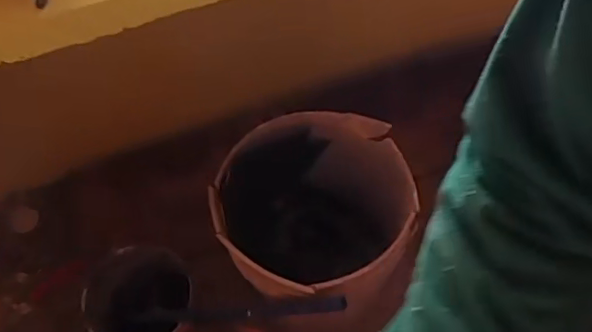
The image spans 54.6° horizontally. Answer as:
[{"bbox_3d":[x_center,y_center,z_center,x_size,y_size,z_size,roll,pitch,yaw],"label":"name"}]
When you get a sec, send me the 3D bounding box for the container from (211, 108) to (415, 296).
[{"bbox_3d":[0.033,0.118,0.987,0.294,0.309,0.281,-2,60,3],"label":"container"}]

